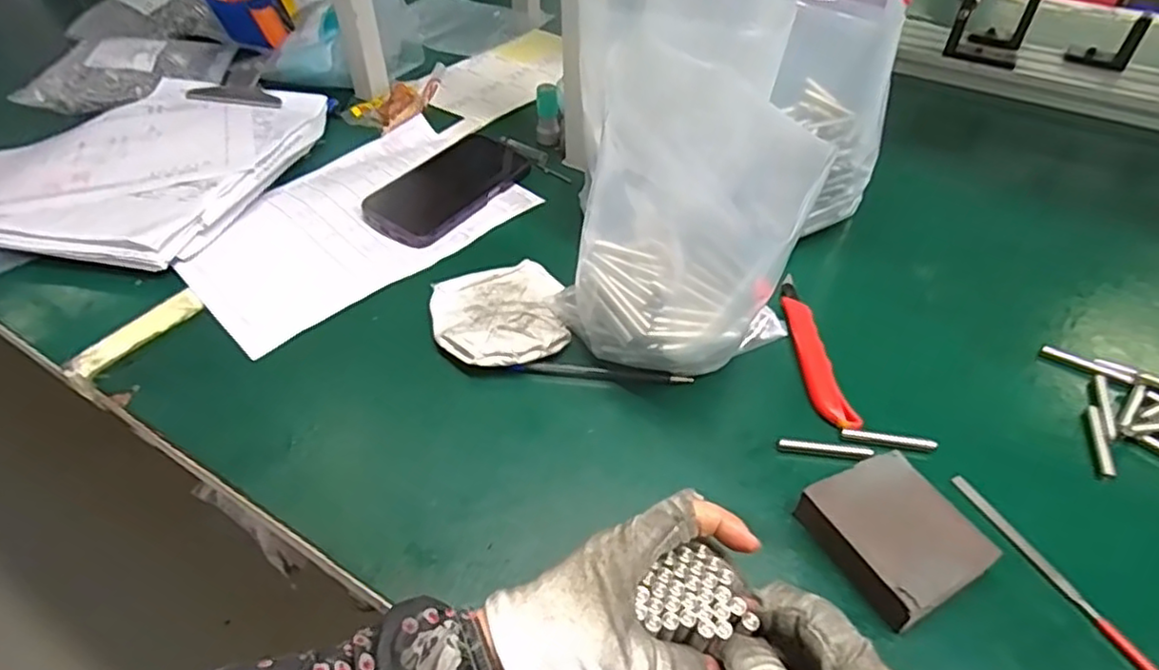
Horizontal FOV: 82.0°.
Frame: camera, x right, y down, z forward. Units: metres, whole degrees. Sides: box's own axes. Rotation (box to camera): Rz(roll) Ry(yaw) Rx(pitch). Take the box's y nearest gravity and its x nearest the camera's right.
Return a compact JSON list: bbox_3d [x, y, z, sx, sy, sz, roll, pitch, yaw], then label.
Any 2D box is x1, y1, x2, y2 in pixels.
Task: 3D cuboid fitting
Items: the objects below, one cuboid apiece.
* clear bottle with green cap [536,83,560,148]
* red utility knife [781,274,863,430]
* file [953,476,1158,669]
[{"bbox_3d":[-0.033,-0.231,0.705,0.023,0.058,0.025,-4,44,-4],"label":"clear bottle with green cap"},{"bbox_3d":[0.168,0.007,0.490,0.025,0.011,0.153,-1,43,-3],"label":"red utility knife"},{"bbox_3d":[0.265,0.140,0.360,0.010,0.007,0.158,-16,46,-18],"label":"file"}]

